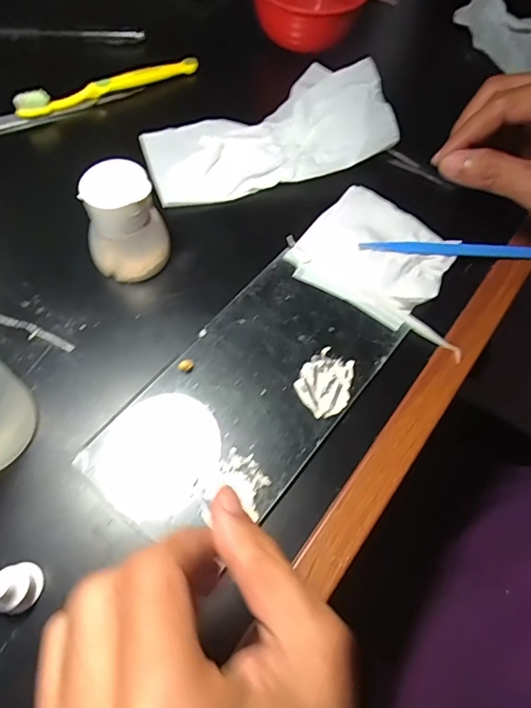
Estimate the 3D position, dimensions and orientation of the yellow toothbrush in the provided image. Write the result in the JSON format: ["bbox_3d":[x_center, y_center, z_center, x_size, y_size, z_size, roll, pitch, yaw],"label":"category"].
[{"bbox_3d":[-0.127,-0.224,0.385,0.154,0.027,0.011,-29,69,-15],"label":"yellow toothbrush"}]

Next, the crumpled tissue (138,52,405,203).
[{"bbox_3d":[0.000,-0.173,0.355,0.181,0.039,0.094,-19,66,-11],"label":"crumpled tissue"}]

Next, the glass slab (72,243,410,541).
[{"bbox_3d":[-0.008,0.024,0.278,0.099,0.008,0.185,36,68,14],"label":"glass slab"}]

